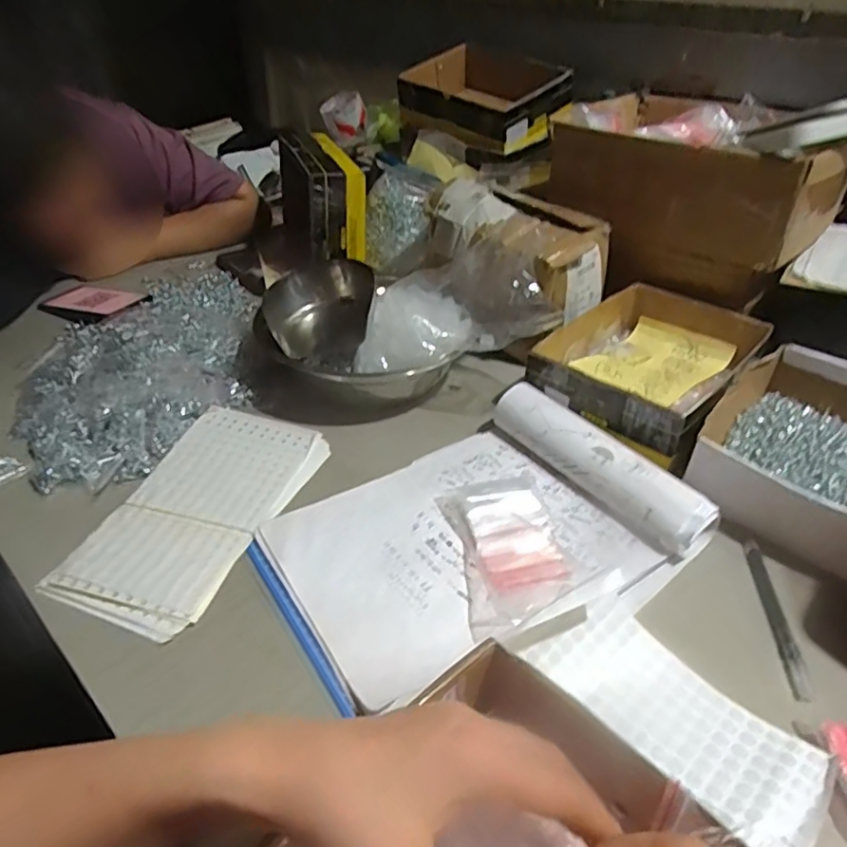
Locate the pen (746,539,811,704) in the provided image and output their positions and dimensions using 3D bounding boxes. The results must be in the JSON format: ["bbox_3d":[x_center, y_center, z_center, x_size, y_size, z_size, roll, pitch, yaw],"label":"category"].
[{"bbox_3d":[0.268,0.143,0.464,0.013,0.005,0.138,6,37,6],"label":"pen"}]

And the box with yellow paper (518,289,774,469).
[{"bbox_3d":[0.256,-0.071,0.685,0.177,0.062,0.266,27,44,30],"label":"box with yellow paper"}]

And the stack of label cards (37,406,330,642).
[{"bbox_3d":[-0.194,0.069,0.538,0.134,0.011,0.247,14,38,16],"label":"stack of label cards"}]

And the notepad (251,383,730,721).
[{"bbox_3d":[0.042,0.084,0.495,0.317,0.047,0.233,-23,43,-29],"label":"notepad"}]

